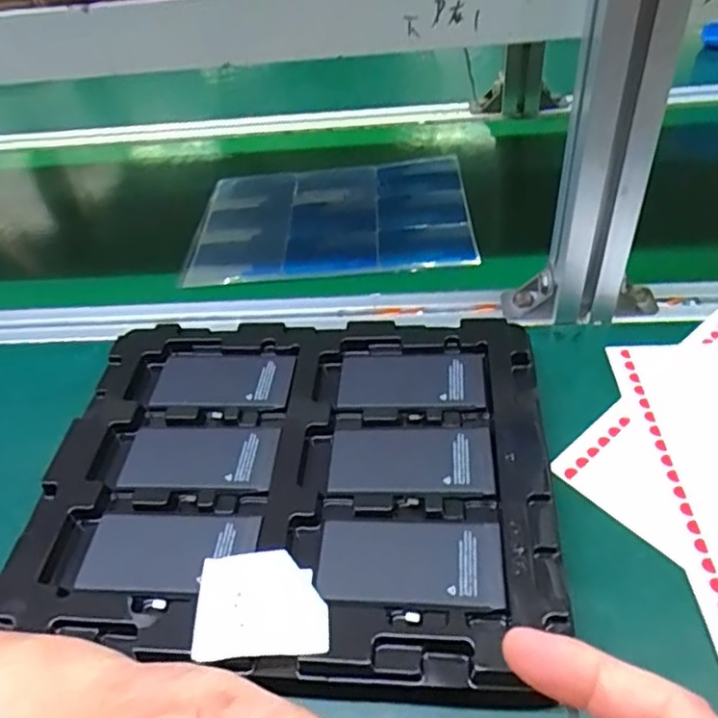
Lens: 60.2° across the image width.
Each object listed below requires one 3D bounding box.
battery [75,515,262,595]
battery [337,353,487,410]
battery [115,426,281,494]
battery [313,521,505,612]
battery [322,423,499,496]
[{"bbox_3d":[-0.096,0.097,0.314,0.089,0.006,0.041,-4,42,6],"label":"battery"},{"bbox_3d":[0.032,0.011,0.379,0.089,0.004,0.045,0,45,8],"label":"battery"},{"bbox_3d":[-0.093,0.058,0.356,0.089,0.009,0.044,-2,44,6],"label":"battery"},{"bbox_3d":[0.024,0.097,0.298,0.088,0.004,0.044,-1,44,7],"label":"battery"},{"bbox_3d":[0.029,0.053,0.339,0.088,0.004,0.045,-1,44,7],"label":"battery"}]

